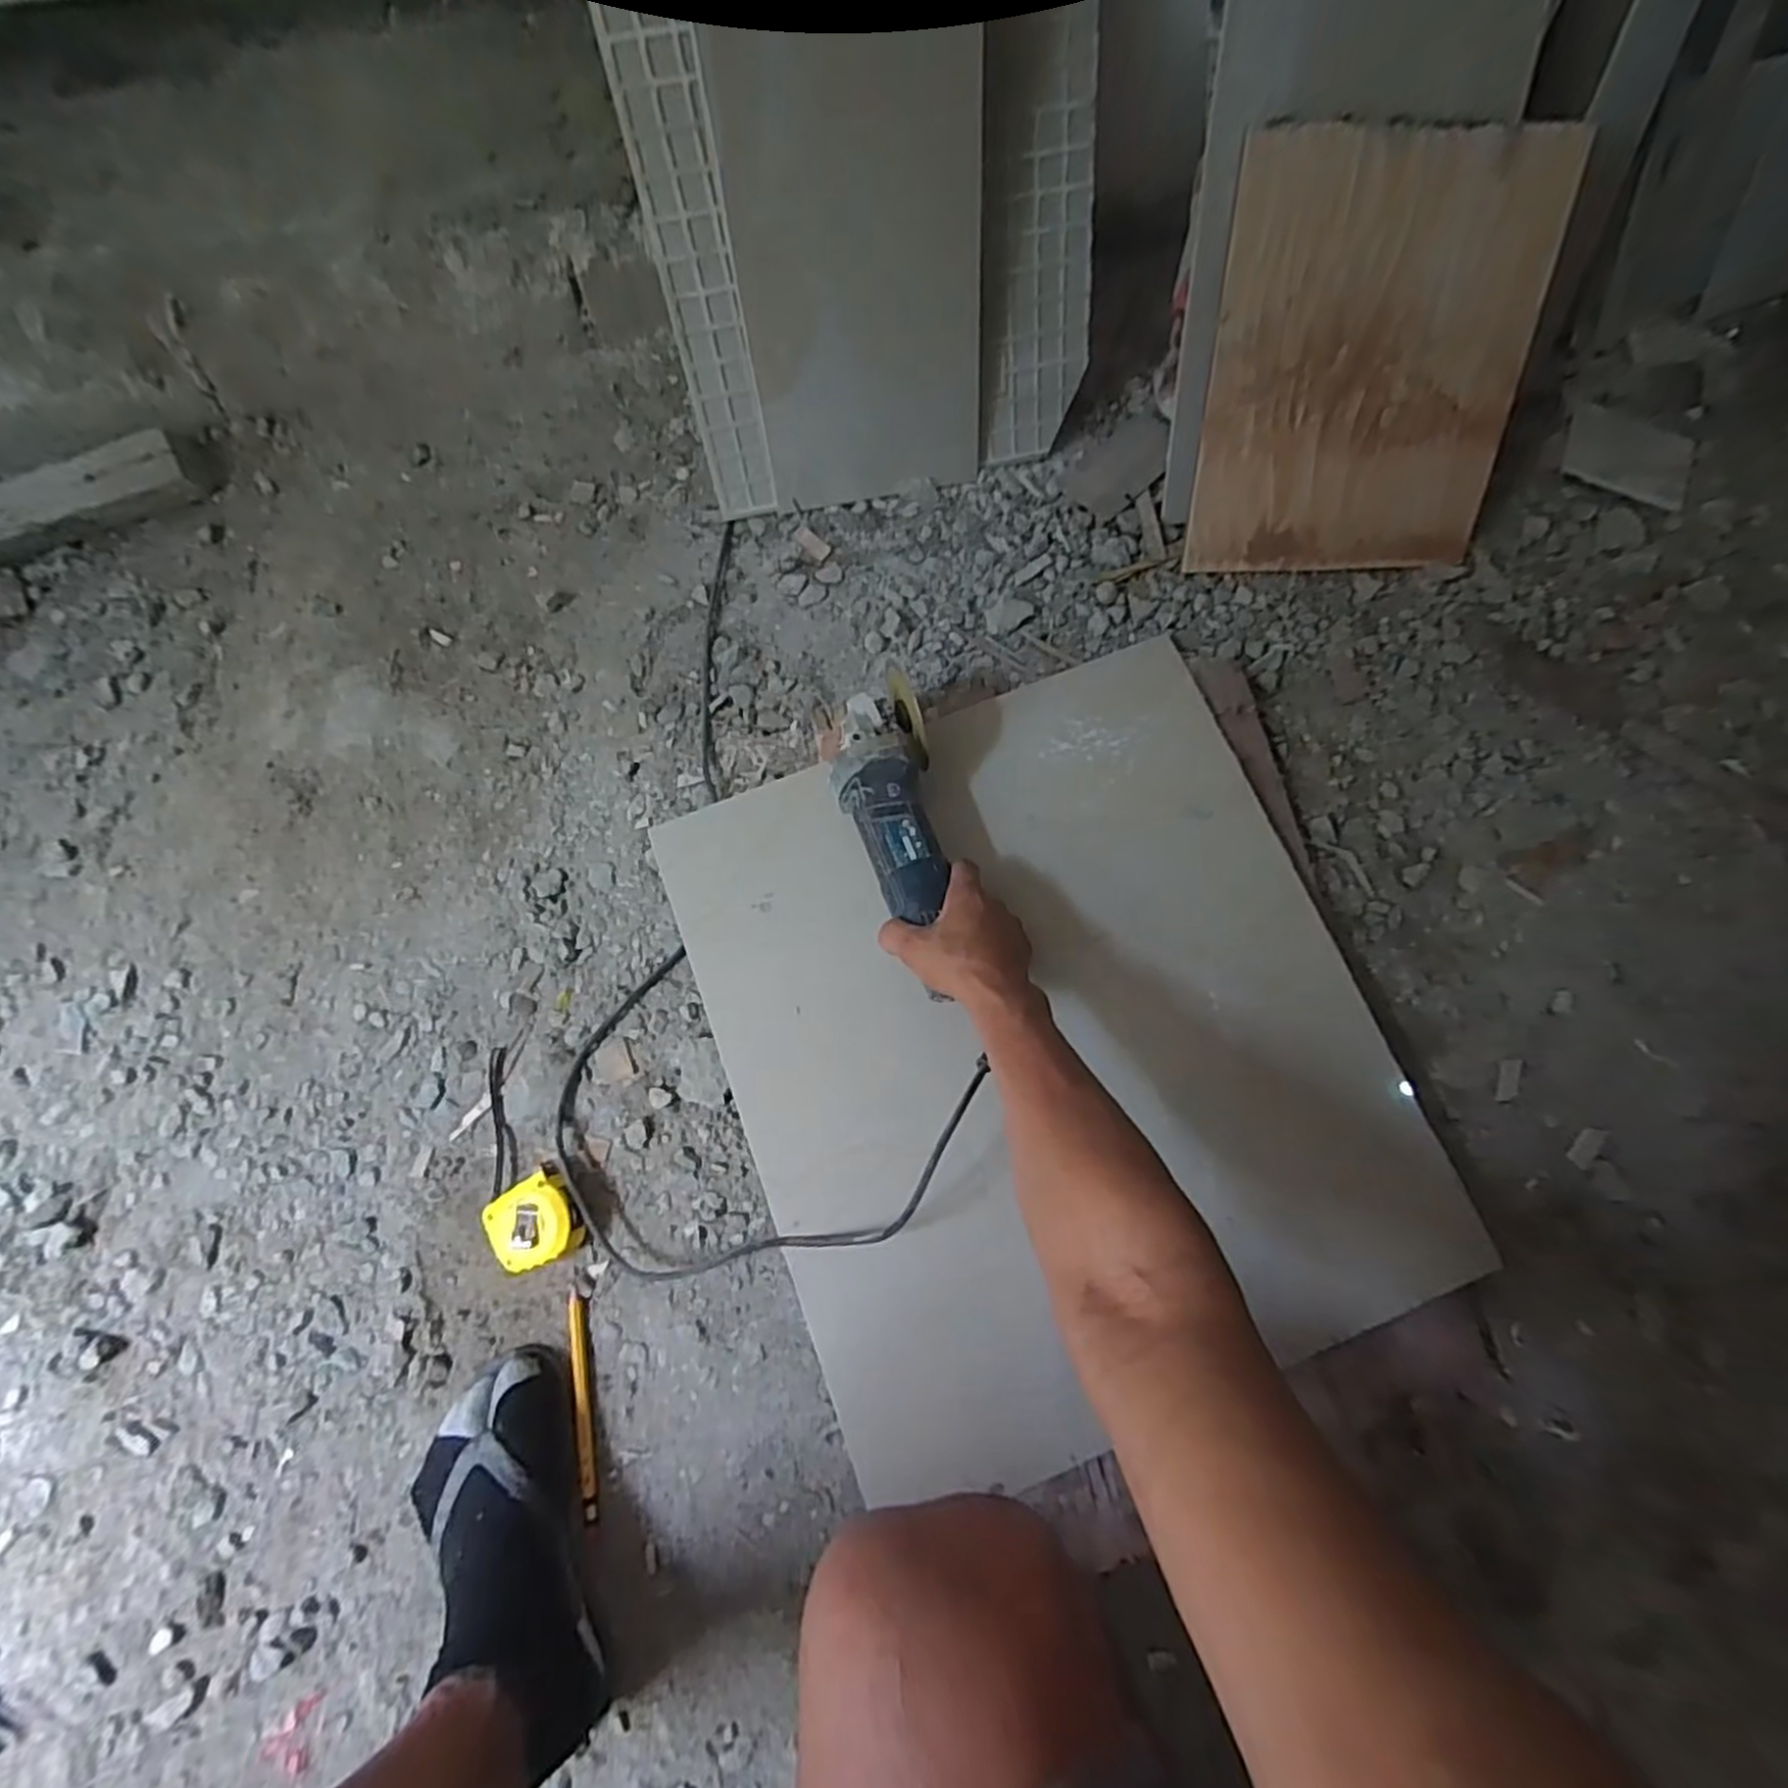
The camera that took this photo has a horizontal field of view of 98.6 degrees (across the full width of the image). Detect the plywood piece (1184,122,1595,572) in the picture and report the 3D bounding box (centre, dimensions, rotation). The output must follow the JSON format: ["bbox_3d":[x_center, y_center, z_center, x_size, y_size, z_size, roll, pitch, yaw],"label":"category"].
[{"bbox_3d":[0.448,-0.488,0.716,0.302,0.011,0.329,-4,117,-5],"label":"plywood piece"}]

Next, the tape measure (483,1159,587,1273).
[{"bbox_3d":[-0.289,0.266,0.625,0.070,0.036,0.068,-37,77,-11],"label":"tape measure"}]

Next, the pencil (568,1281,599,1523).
[{"bbox_3d":[-0.242,0.397,0.599,0.012,0.005,0.159,-12,73,-4],"label":"pencil"}]

